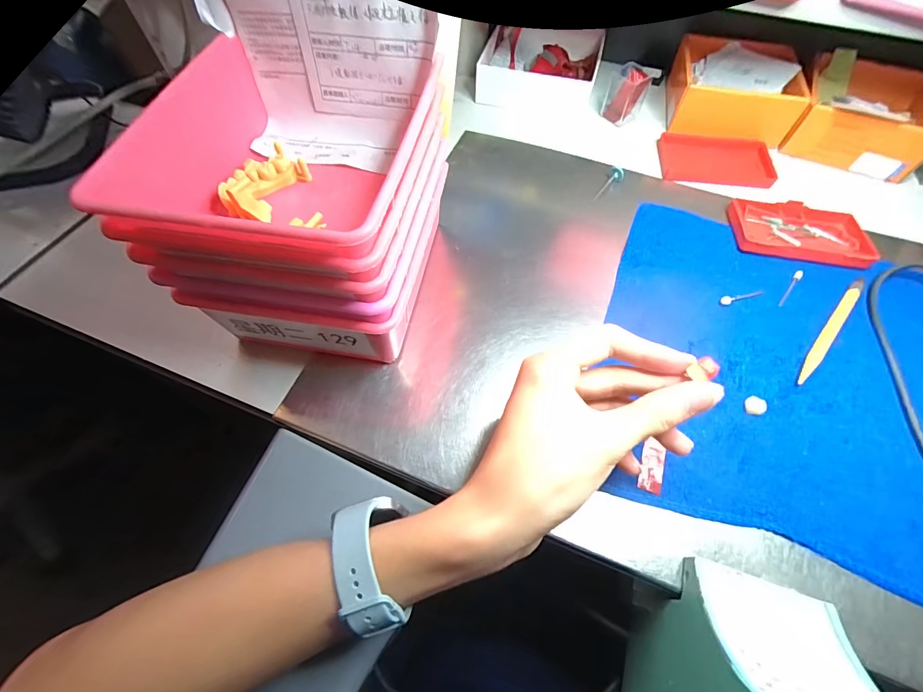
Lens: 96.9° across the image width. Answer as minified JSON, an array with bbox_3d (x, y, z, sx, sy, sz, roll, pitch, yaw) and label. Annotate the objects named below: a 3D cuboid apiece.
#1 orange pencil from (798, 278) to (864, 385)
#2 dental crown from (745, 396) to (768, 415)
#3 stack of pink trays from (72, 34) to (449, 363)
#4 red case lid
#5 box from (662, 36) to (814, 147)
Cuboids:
[{"bbox_3d":[0.289,-0.015,0.319,0.009,0.004,0.130,40,68,20],"label":"orange pencil"},{"bbox_3d":[0.206,0.042,0.286,0.011,0.007,0.011,13,61,7],"label":"dental crown"},{"bbox_3d":[-0.102,-0.090,0.287,0.157,0.145,0.161,7,61,4],"label":"stack of pink trays"},{"bbox_3d":[0.267,-0.197,0.432,0.113,0.010,0.069,4,61,2],"label":"red case lid"},{"bbox_3d":[0.300,-0.285,0.452,0.120,0.050,0.131,10,61,6],"label":"box"}]

